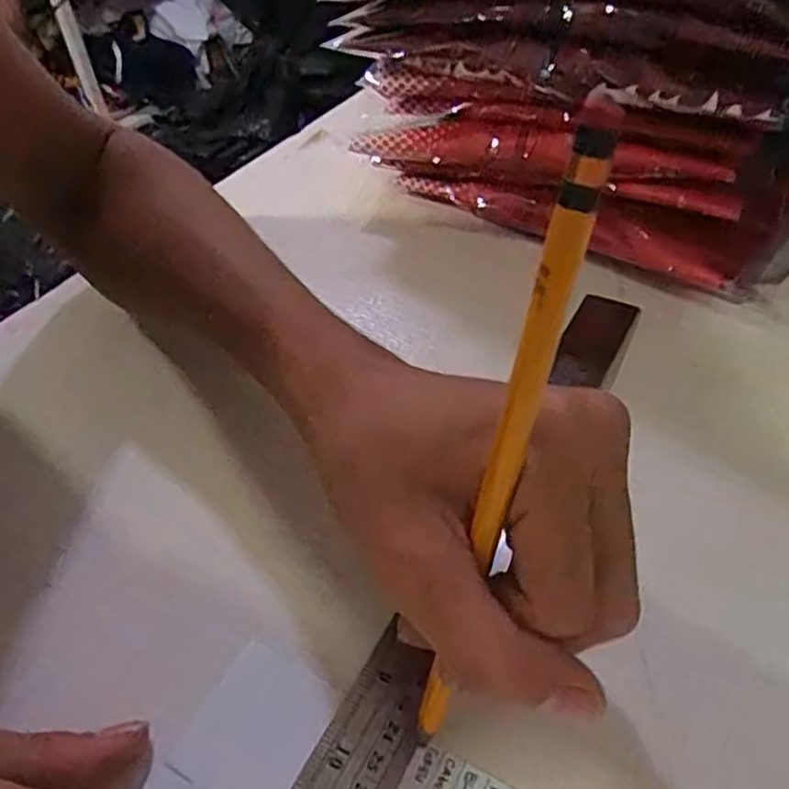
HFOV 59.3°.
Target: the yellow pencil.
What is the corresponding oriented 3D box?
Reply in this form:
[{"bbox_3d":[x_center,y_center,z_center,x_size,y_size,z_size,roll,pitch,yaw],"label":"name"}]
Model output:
[{"bbox_3d":[0.023,0.027,0.165,0.010,0.186,0.009,-23,45,-38],"label":"yellow pencil"}]

